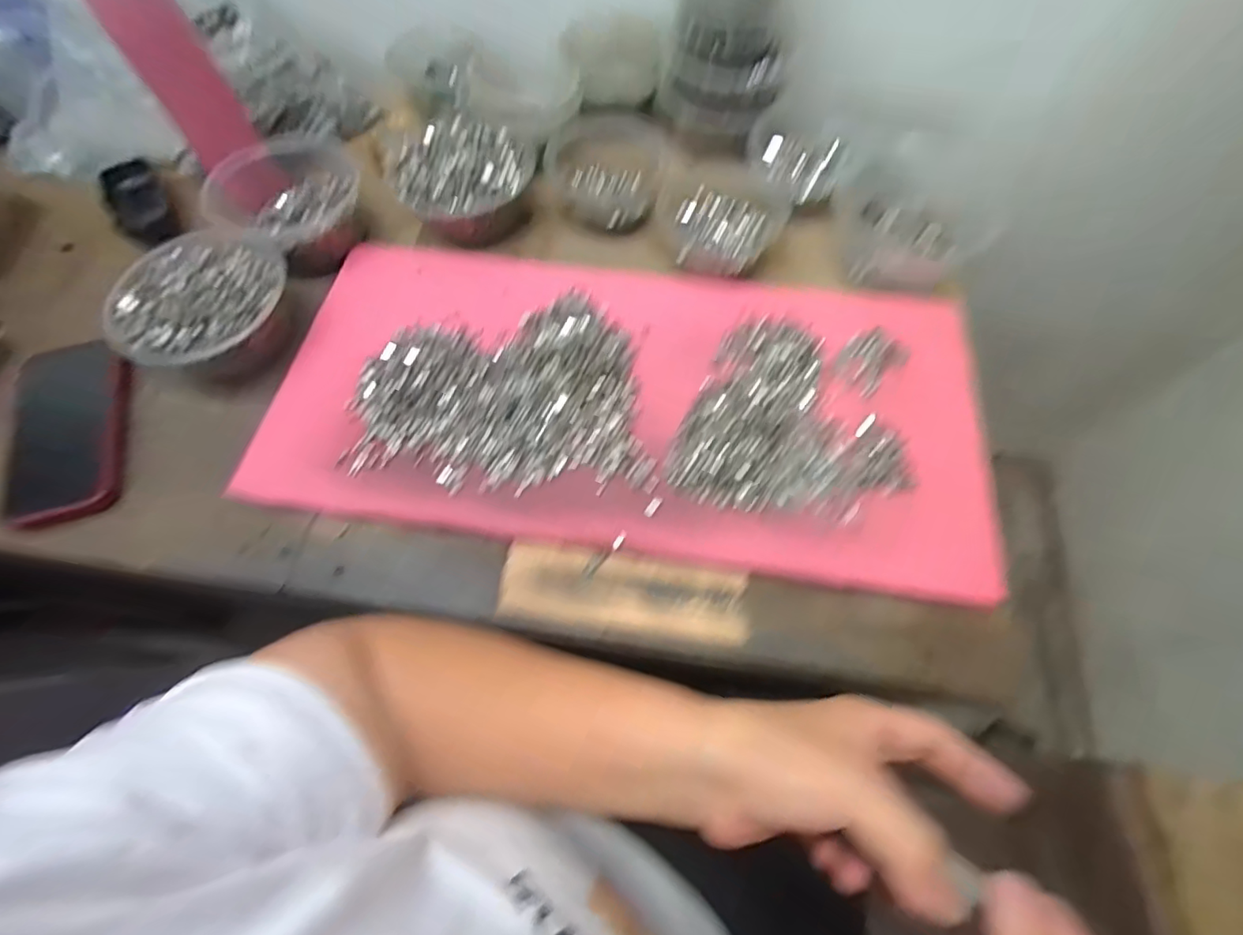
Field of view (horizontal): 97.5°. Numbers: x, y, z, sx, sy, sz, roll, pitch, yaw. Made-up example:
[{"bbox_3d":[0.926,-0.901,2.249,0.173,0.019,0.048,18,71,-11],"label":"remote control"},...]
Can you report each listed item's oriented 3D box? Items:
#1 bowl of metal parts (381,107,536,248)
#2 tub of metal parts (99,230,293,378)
[{"bbox_3d":[-0.154,-0.285,0.539,0.135,0.057,0.116,-29,68,-13],"label":"bowl of metal parts"},{"bbox_3d":[-0.349,-0.138,0.465,0.120,0.062,0.140,31,69,14],"label":"tub of metal parts"}]

